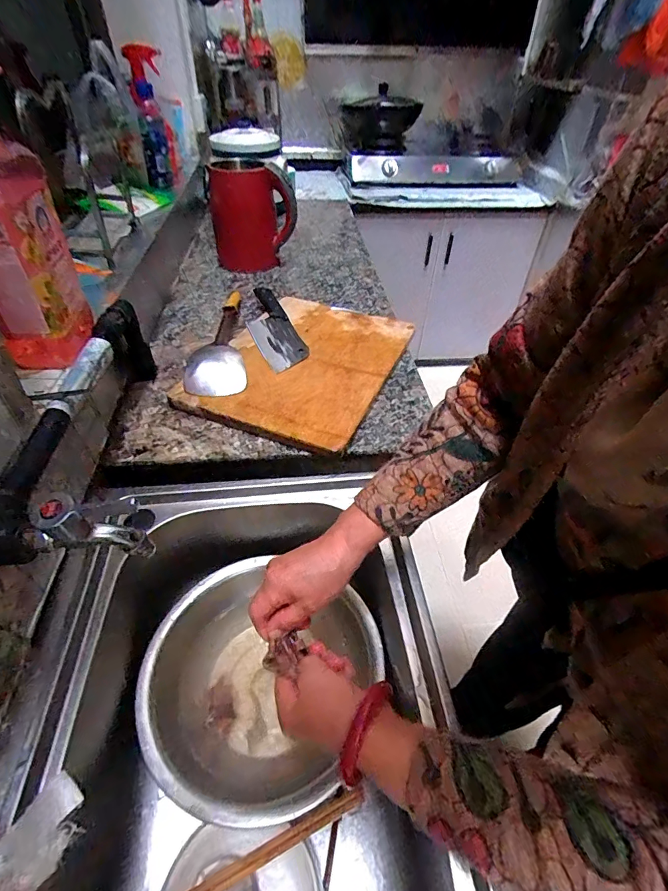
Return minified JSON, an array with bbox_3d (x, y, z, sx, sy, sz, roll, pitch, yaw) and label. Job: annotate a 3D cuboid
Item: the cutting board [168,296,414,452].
[{"bbox_3d":[-0.046,-0.156,0.737,0.291,0.019,0.395,17,45,15],"label":"cutting board"}]

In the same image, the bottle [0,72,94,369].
[{"bbox_3d":[-0.354,-0.234,0.455,0.093,0.267,0.115,-16,47,-19],"label":"bottle"}]

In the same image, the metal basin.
[{"bbox_3d":[-0.098,0.289,0.513,0.260,0.076,0.252,2,44,-1],"label":"metal basin"}]

